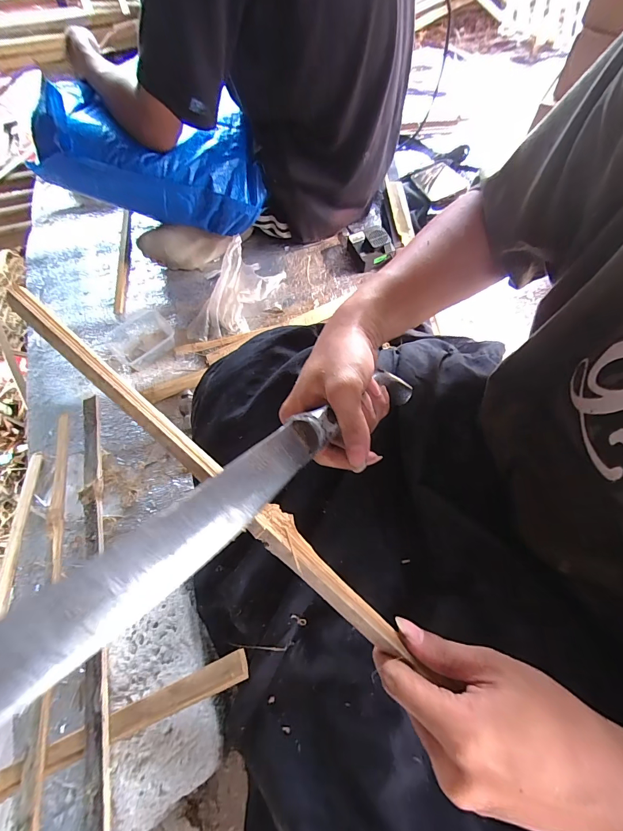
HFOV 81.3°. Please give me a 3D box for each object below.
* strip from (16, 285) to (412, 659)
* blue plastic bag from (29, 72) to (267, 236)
[{"bbox_3d":[-0.076,0.030,0.243,0.344,0.012,0.022,41,70,4],"label":"strip"},{"bbox_3d":[-0.266,-0.456,0.643,0.361,0.161,0.151,4,61,-18],"label":"blue plastic bag"}]

